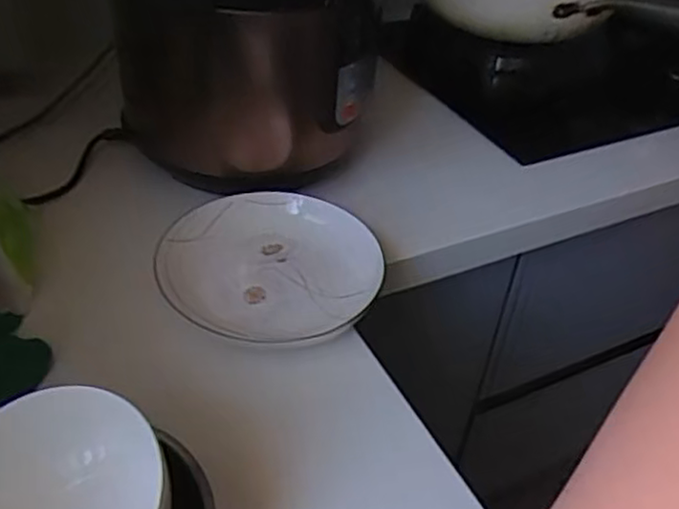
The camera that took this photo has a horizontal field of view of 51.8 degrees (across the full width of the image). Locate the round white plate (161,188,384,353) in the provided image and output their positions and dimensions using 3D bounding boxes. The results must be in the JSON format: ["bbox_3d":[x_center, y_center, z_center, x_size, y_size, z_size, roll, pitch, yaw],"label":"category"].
[{"bbox_3d":[-0.061,0.011,0.639,0.195,0.031,0.194,3,38,-2],"label":"round white plate"}]

